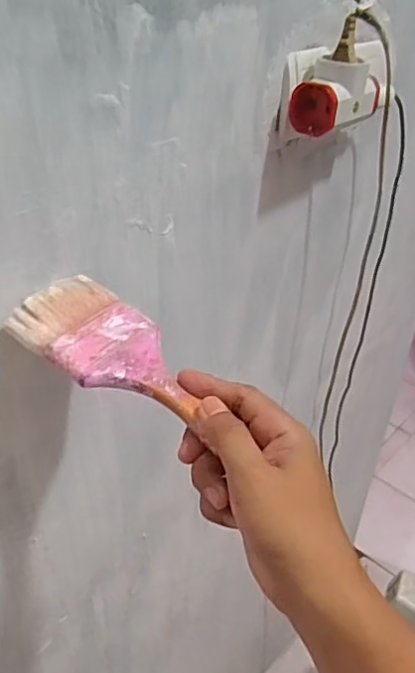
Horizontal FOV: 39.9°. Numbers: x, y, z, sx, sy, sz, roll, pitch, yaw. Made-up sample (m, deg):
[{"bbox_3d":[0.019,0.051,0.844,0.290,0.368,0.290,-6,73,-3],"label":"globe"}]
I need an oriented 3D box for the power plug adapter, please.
[{"bbox_3d":[0.121,-0.229,0.541,0.053,0.057,0.090,28,41,29],"label":"power plug adapter"}]

